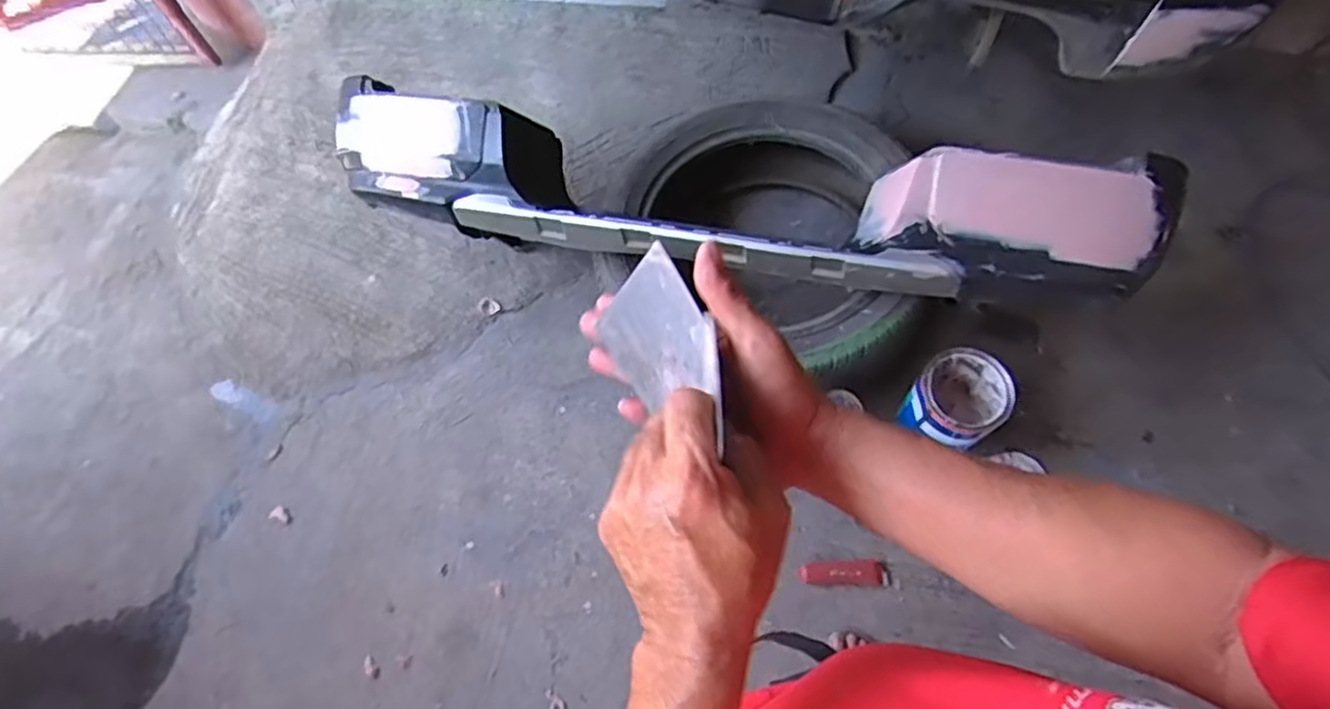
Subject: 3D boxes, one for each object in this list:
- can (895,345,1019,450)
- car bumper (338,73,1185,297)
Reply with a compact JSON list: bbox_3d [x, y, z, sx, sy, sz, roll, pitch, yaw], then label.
[{"bbox_3d":[0.597,0.109,1.493,0.201,0.177,0.178,-39,71,-14],"label":"can"},{"bbox_3d":[0.126,-0.348,1.480,1.765,0.278,0.391,8,67,5],"label":"car bumper"}]

